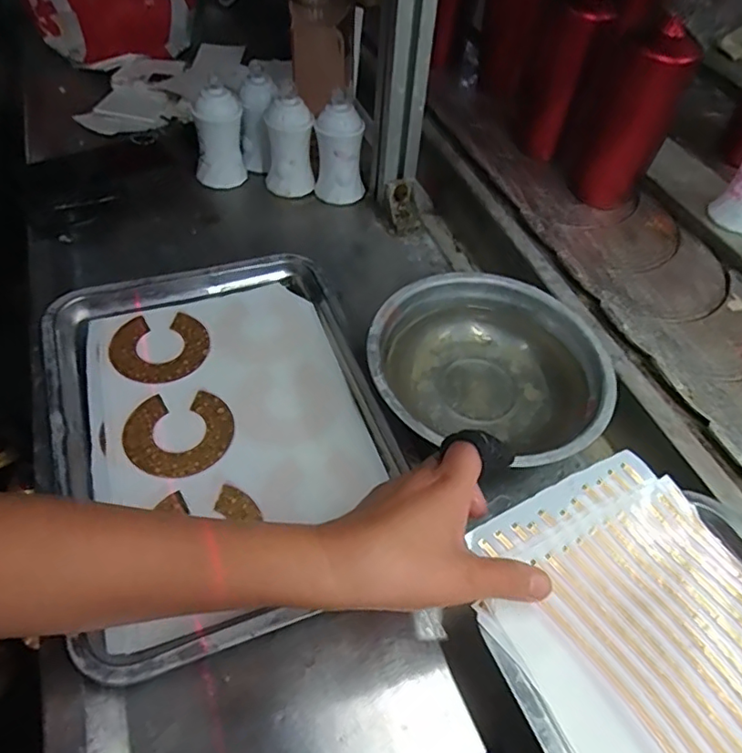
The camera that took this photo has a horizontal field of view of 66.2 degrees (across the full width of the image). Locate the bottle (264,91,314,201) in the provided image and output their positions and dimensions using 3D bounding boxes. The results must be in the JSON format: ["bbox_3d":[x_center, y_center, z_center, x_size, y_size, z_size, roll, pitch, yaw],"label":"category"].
[{"bbox_3d":[-0.097,-0.268,0.668,0.059,0.107,0.051,-6,52,-5],"label":"bottle"}]

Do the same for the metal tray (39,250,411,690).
[{"bbox_3d":[-0.122,0.030,0.465,0.256,0.029,0.353,-16,53,-13],"label":"metal tray"}]

